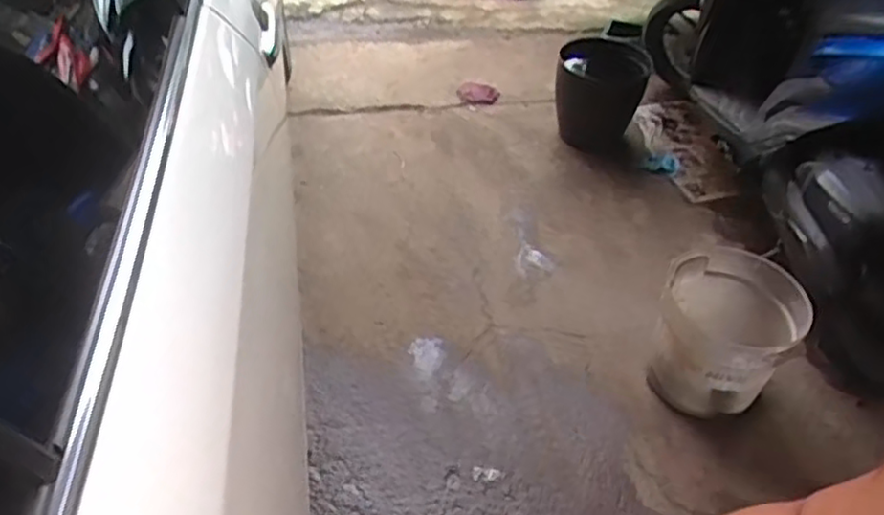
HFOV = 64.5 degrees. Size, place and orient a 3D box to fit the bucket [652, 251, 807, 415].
[{"bbox_3d":[0.625,0.167,1.593,0.257,0.295,0.289,9,44,3],"label":"bucket"}]

